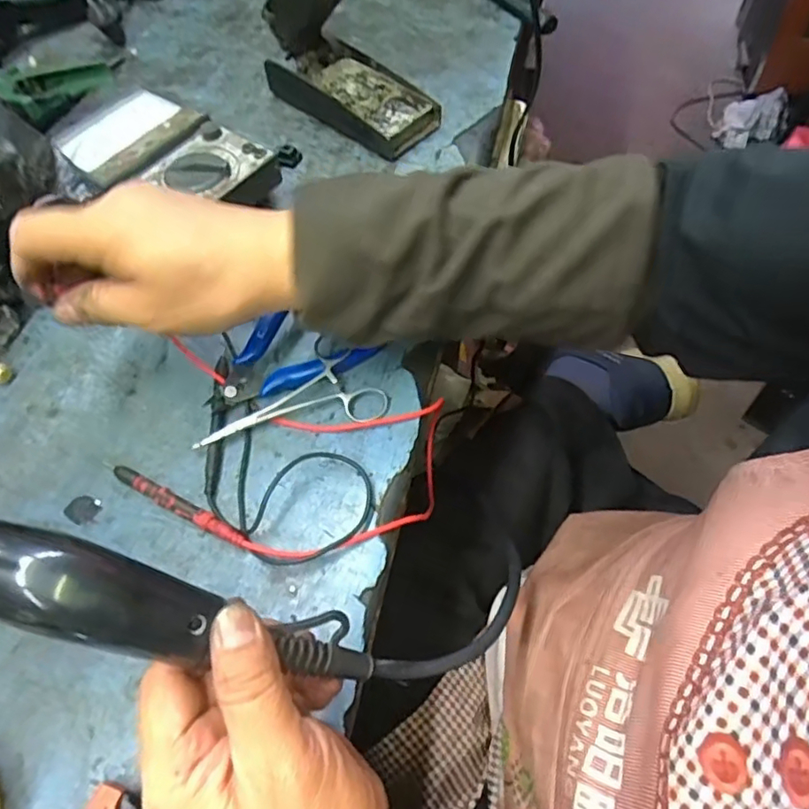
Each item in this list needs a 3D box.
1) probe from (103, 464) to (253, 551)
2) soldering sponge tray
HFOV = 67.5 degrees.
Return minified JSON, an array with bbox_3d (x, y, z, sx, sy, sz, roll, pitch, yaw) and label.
[{"bbox_3d":[-0.140,0.061,0.369,0.109,0.009,0.010,24,63,16],"label":"probe"},{"bbox_3d":[-0.046,-0.282,0.551,0.152,0.035,0.073,35,67,21],"label":"soldering sponge tray"}]

